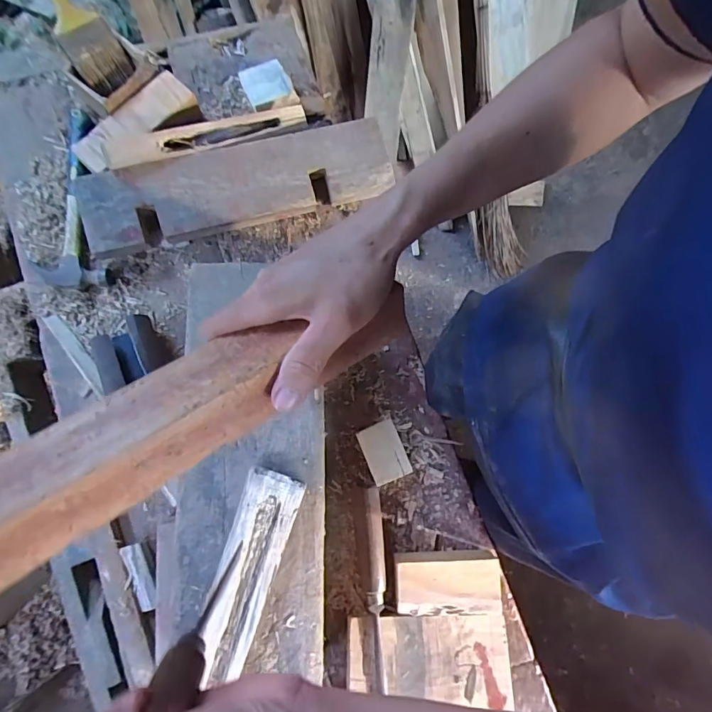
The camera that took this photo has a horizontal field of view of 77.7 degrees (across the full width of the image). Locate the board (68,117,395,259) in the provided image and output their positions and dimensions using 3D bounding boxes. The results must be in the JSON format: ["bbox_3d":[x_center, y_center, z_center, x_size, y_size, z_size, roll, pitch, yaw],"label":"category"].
[{"bbox_3d":[-0.160,-0.242,0.627,0.424,0.043,0.109,-17,94,-10],"label":"board"}]

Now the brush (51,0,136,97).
[{"bbox_3d":[-0.388,-0.466,0.588,0.071,0.033,0.223,-35,120,-7],"label":"brush"}]

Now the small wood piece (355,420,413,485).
[{"bbox_3d":[0.038,0.129,0.595,0.052,0.022,0.075,-22,80,-4],"label":"small wood piece"}]

